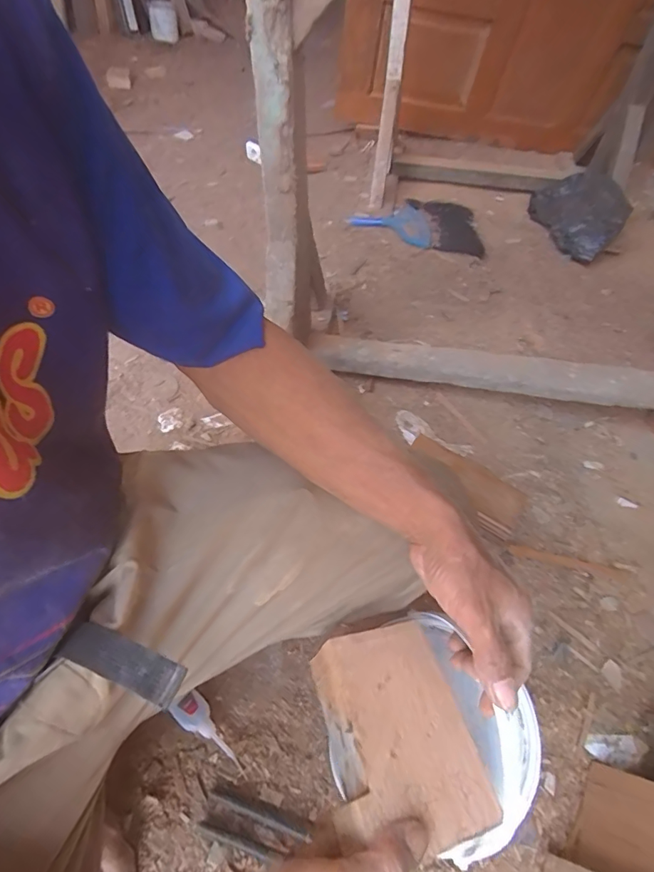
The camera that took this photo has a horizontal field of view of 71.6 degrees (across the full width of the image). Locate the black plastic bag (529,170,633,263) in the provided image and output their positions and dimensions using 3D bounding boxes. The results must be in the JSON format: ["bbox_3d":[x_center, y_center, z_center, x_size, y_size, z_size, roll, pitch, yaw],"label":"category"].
[{"bbox_3d":[0.730,-0.660,1.311,0.052,0.204,0.296,20,43,-40],"label":"black plastic bag"}]

